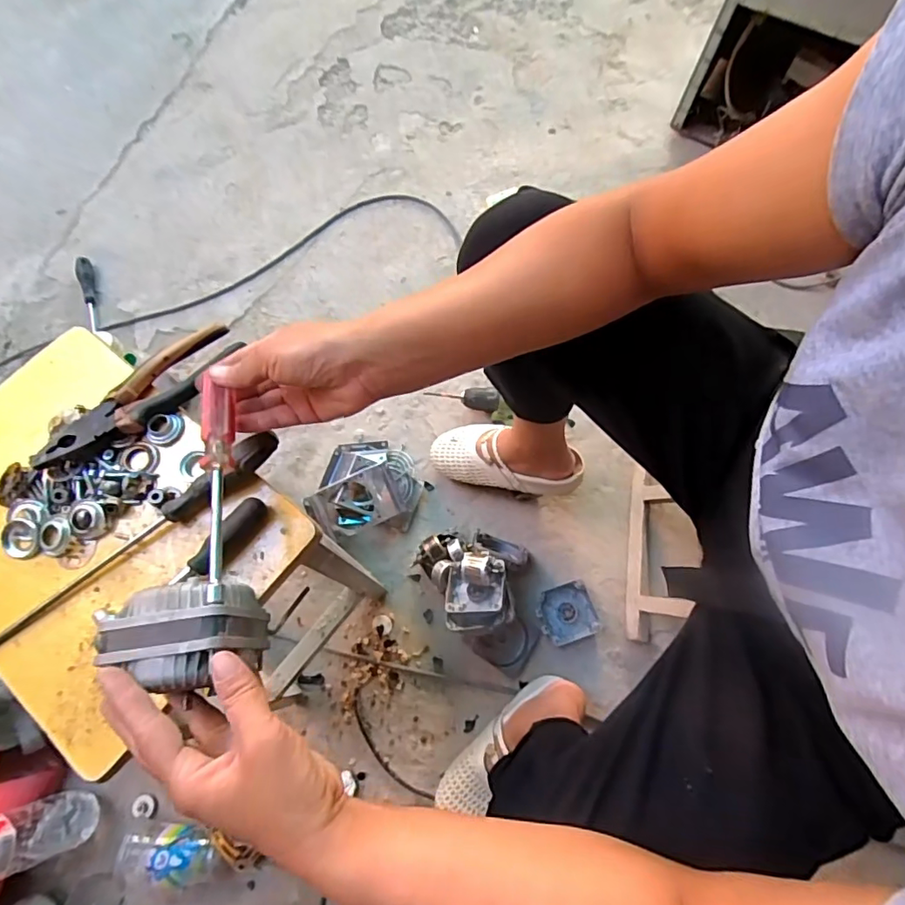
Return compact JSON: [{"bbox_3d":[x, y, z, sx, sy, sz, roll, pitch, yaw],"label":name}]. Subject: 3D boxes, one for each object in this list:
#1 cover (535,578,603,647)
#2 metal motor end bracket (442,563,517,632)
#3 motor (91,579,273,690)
[{"bbox_3d":[0.182,0.254,0.813,0.091,0.019,0.083,-16,74,-6],"label":"cover"},{"bbox_3d":[0.040,0.213,0.748,0.100,0.057,0.095,0,73,0],"label":"metal motor end bracket"},{"bbox_3d":[-0.175,0.119,0.340,0.084,0.063,0.061,-2,73,-2],"label":"motor"}]

